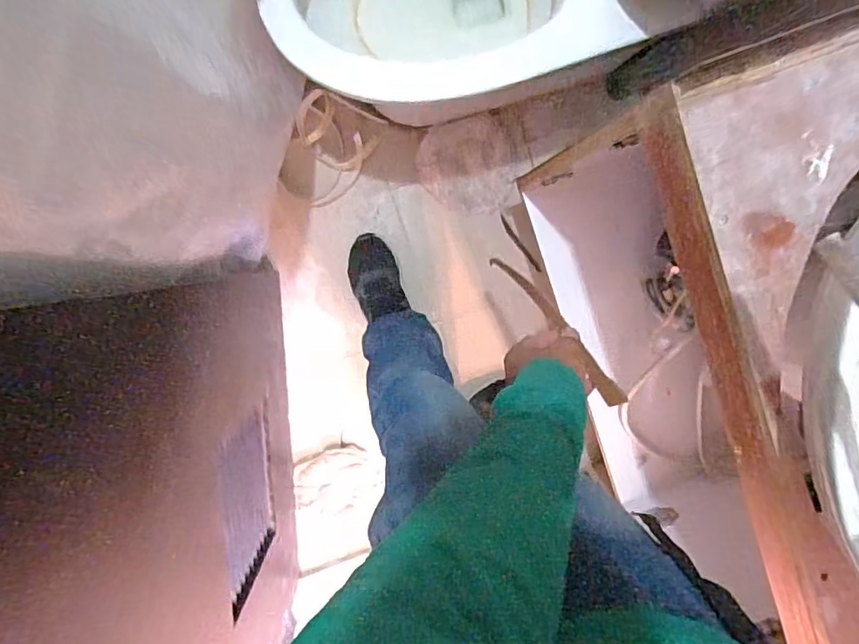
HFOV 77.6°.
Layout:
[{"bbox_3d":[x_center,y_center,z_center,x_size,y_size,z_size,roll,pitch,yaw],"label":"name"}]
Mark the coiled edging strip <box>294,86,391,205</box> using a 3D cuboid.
[{"bbox_3d":[-0.196,-0.335,1.041,0.143,0.076,0.209,31,93,-7],"label":"coiled edging strip"}]

